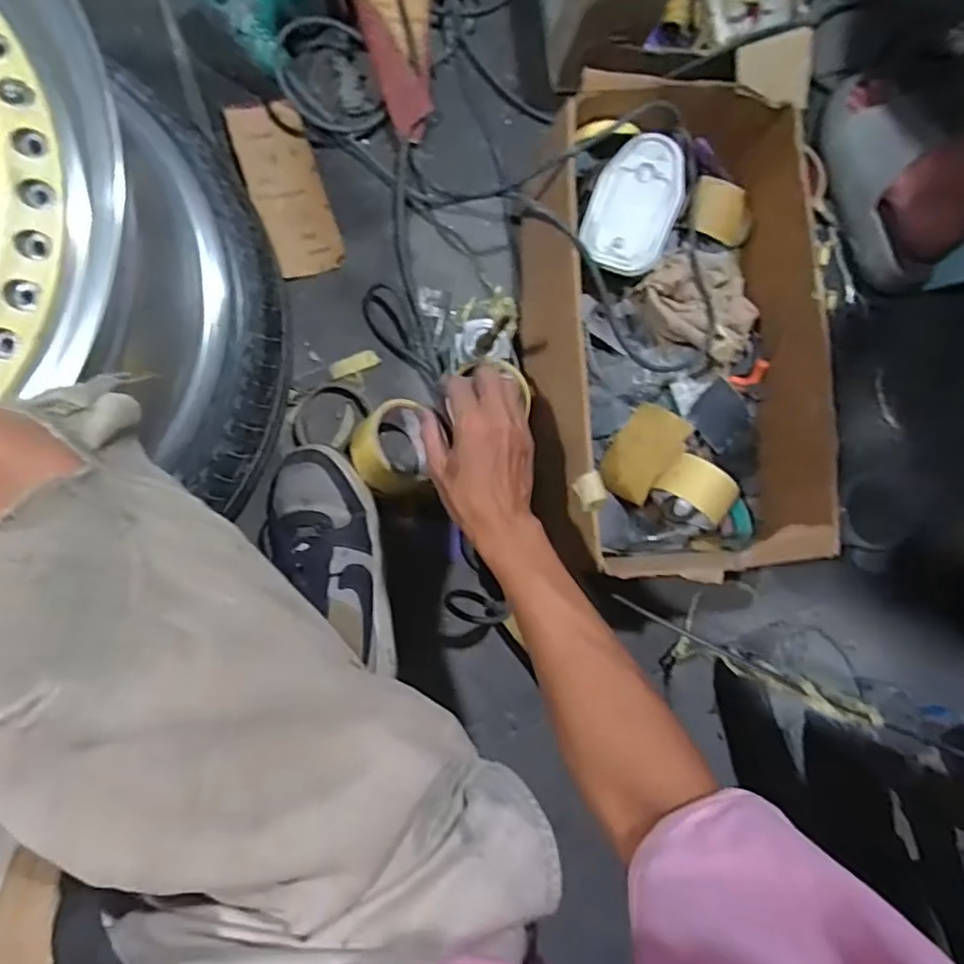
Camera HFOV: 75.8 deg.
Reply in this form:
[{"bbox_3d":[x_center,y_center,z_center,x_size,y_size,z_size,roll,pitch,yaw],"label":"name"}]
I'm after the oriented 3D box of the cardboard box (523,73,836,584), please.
[{"bbox_3d":[0.193,-0.172,0.671,0.296,0.142,0.524,-6,89,-9],"label":"cardboard box"}]

